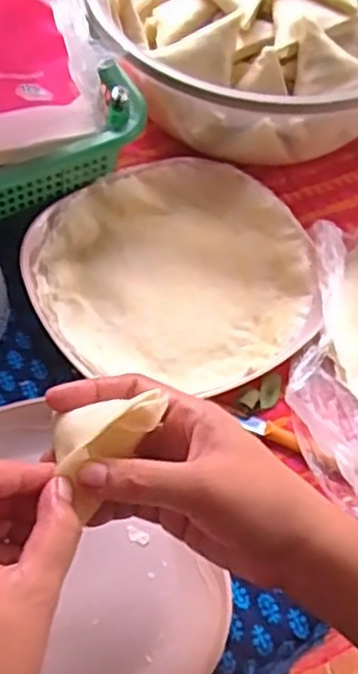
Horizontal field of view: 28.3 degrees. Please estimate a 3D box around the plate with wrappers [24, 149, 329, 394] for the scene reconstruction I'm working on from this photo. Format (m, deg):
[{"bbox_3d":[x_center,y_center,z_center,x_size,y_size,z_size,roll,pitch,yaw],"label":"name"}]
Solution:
[{"bbox_3d":[-0.002,-0.048,0.557,0.207,0.026,0.208,1,59,-2],"label":"plate with wrappers"}]

